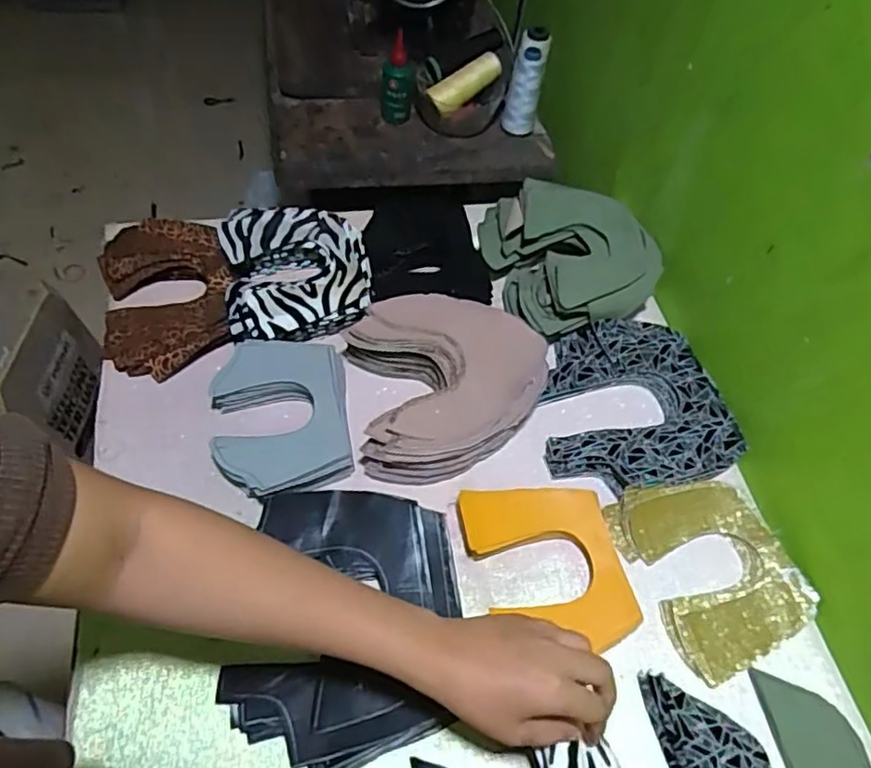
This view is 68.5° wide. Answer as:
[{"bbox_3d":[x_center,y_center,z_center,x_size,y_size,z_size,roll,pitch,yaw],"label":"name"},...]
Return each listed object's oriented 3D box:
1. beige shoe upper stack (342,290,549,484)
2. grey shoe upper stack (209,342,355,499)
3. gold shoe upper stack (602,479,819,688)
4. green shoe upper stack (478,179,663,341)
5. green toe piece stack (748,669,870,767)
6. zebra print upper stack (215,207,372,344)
[{"bbox_3d":[0.013,-0.002,0.627,0.181,0.060,0.175,-6,55,-8],"label":"beige shoe upper stack"},{"bbox_3d":[-0.145,0.028,0.603,0.130,0.034,0.161,-12,56,-12],"label":"grey shoe upper stack"},{"bbox_3d":[0.246,0.159,0.564,0.132,0.022,0.162,-16,57,-15],"label":"gold shoe upper stack"},{"bbox_3d":[0.158,-0.142,0.716,0.190,0.067,0.171,-5,57,-10],"label":"green shoe upper stack"},{"bbox_3d":[0.294,0.280,0.488,0.057,0.011,0.115,-6,55,-8],"label":"green toe piece stack"},{"bbox_3d":[-0.148,-0.120,0.677,0.151,0.039,0.158,-6,55,-8],"label":"zebra print upper stack"}]

